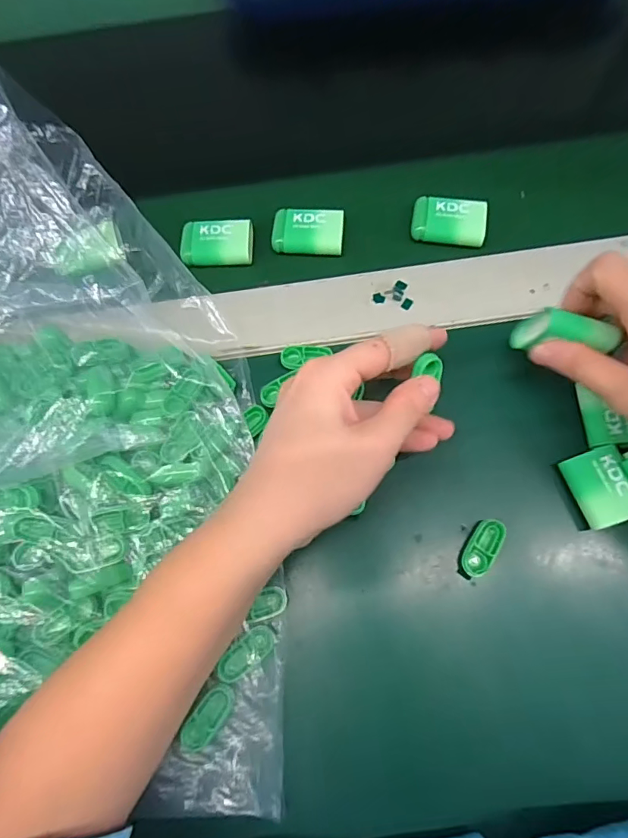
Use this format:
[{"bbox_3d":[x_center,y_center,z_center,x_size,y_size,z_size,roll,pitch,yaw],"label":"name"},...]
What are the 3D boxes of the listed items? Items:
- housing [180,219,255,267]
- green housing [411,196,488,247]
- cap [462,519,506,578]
[{"bbox_3d":[-0.069,-0.127,0.342,0.051,0.010,0.035,0,72,2],"label":"housing"},{"bbox_3d":[0.097,-0.142,0.338,0.051,0.009,0.033,10,72,5],"label":"green housing"},{"bbox_3d":[0.097,0.073,0.271,0.016,0.008,0.033,27,75,10],"label":"cap"}]

